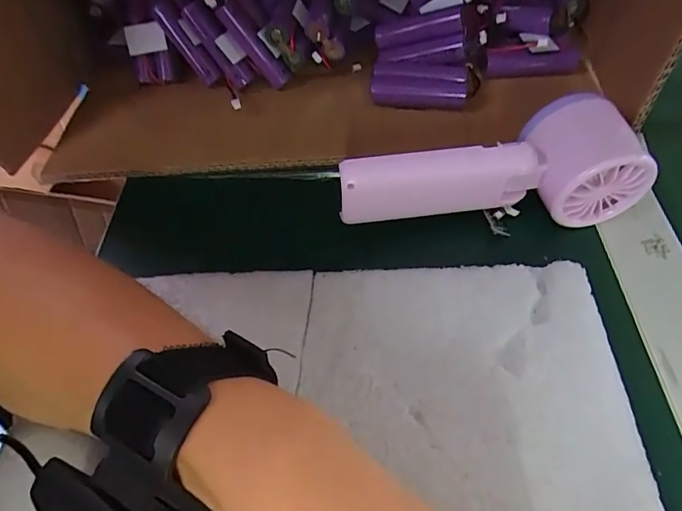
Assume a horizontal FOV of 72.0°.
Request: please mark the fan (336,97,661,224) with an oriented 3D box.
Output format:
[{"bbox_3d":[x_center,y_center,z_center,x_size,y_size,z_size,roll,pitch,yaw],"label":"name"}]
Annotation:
[{"bbox_3d":[0.081,-0.047,0.261,0.164,0.050,0.049,-7,52,-2],"label":"fan"}]

